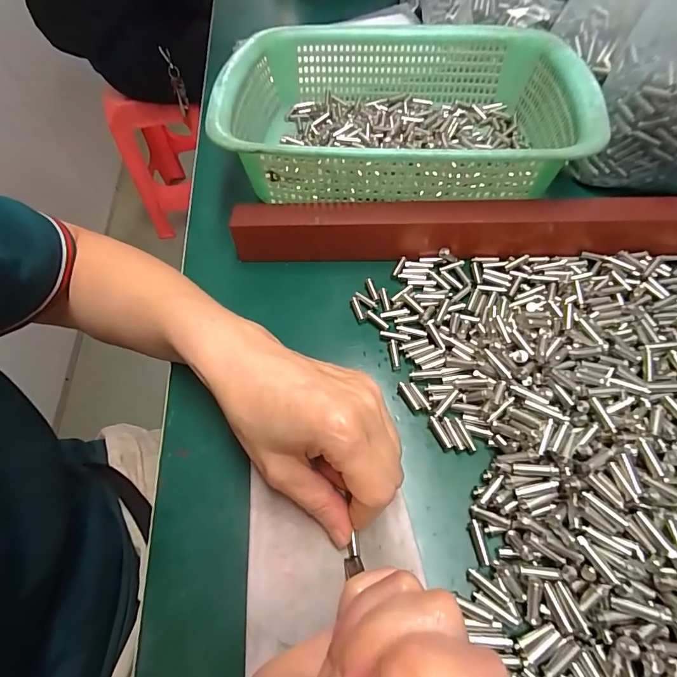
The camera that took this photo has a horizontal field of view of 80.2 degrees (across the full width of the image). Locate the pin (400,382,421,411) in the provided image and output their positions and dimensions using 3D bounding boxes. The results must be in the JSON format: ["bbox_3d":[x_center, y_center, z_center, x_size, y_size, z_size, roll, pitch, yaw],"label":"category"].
[{"bbox_3d":[0.044,0.036,0.250,0.005,0.004,0.019,-26,56,-13],"label":"pin"}]

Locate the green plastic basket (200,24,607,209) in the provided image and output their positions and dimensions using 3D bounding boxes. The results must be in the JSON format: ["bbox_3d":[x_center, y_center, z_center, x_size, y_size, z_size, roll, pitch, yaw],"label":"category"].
[{"bbox_3d":[0.054,-0.203,0.361,0.289,0.073,0.225,2,55,7],"label":"green plastic basket"}]

